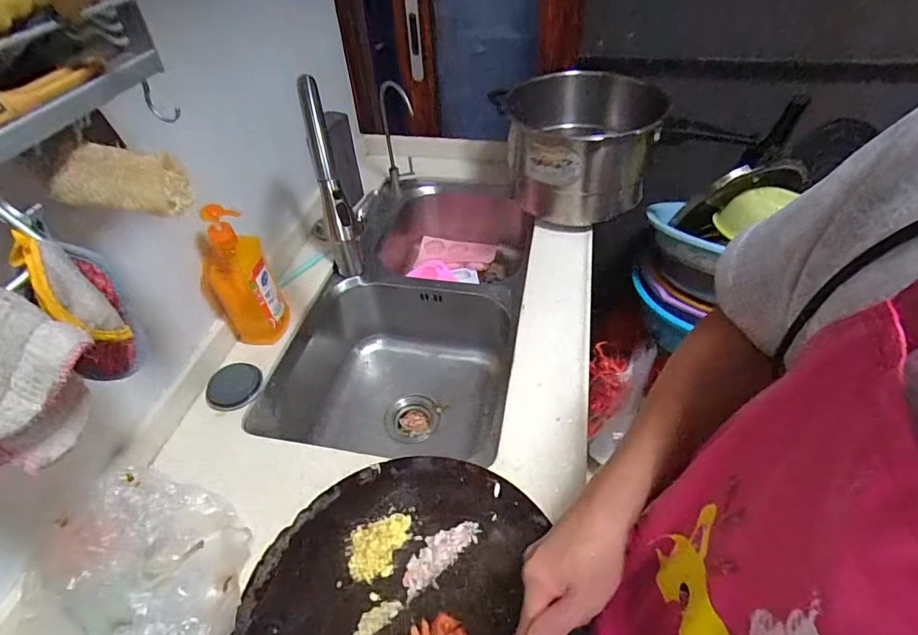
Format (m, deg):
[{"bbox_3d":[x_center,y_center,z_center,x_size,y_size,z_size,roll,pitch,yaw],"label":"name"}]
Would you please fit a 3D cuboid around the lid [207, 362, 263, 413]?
[{"bbox_3d":[-0.356,0.105,0.752,0.085,0.018,0.079,-2,46,2],"label":"lid"}]

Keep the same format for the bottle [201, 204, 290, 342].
[{"bbox_3d":[-0.346,-0.057,0.768,0.093,0.242,0.054,-28,51,-22],"label":"bottle"}]

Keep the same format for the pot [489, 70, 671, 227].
[{"bbox_3d":[0.251,-0.384,1.054,0.330,0.214,0.369,12,48,14],"label":"pot"}]

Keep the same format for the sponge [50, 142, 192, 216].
[{"bbox_3d":[-0.310,-0.123,0.435,0.098,0.049,0.048,2,47,5],"label":"sponge"}]

